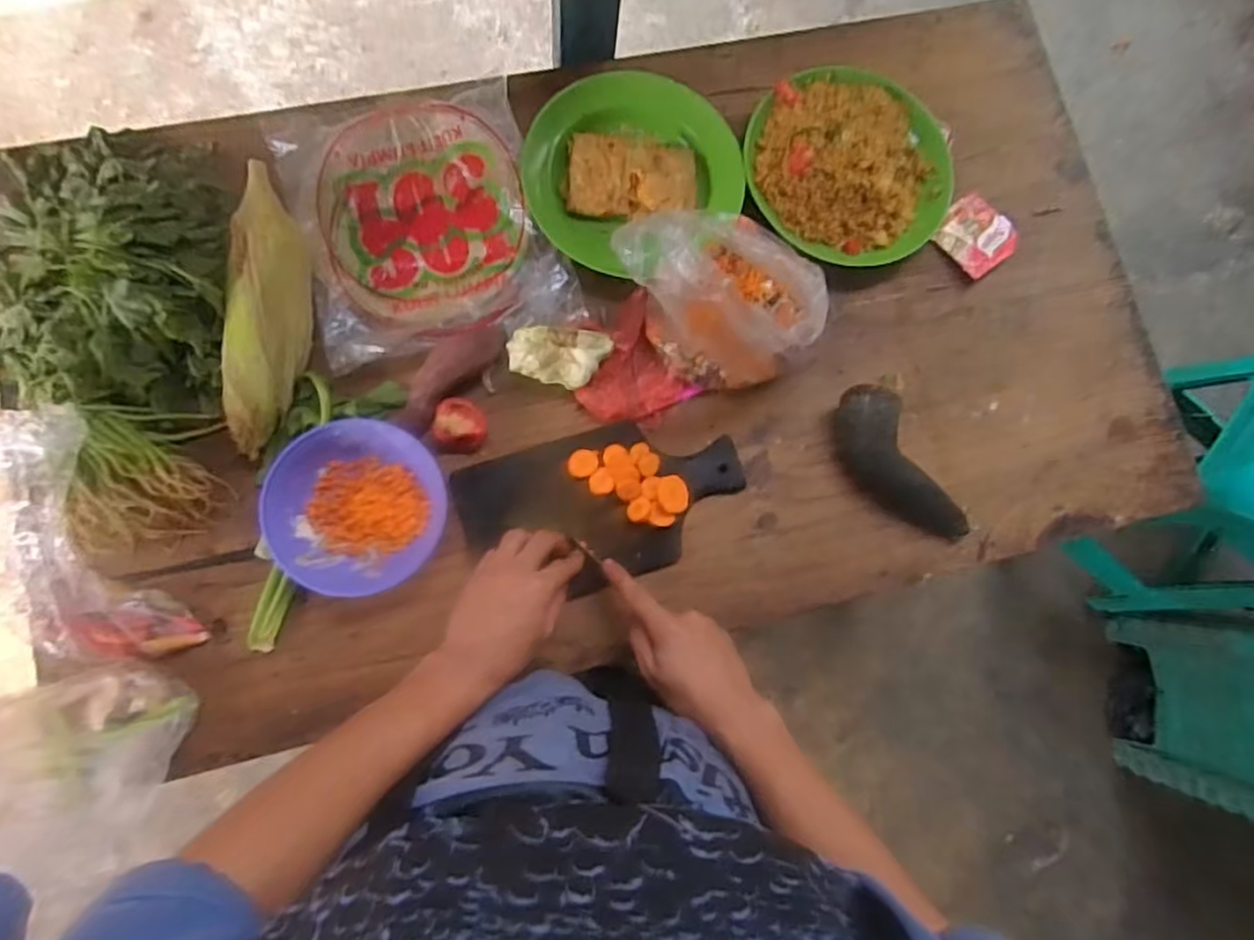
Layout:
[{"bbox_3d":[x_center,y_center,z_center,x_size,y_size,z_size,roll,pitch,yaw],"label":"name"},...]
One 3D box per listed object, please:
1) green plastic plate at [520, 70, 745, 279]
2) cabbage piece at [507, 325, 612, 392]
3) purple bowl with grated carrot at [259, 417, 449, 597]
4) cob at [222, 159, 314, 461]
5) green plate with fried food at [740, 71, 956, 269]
[{"bbox_3d":[-0.005,-0.306,0.685,0.205,0.044,0.188,0,85,-6],"label":"green plastic plate"},{"bbox_3d":[-0.061,-0.102,0.634,0.092,0.062,0.047,-1,85,-6],"label":"cabbage piece"},{"bbox_3d":[-0.231,0.032,0.604,0.141,0.044,0.145,0,85,-6],"label":"purple bowl with grated carrot"},{"bbox_3d":[-0.318,-0.146,0.616,0.061,0.059,0.266,0,85,-6],"label":"cob"},{"bbox_3d":[0.233,-0.317,0.709,0.210,0.053,0.222,0,85,-6],"label":"green plate with fried food"}]

